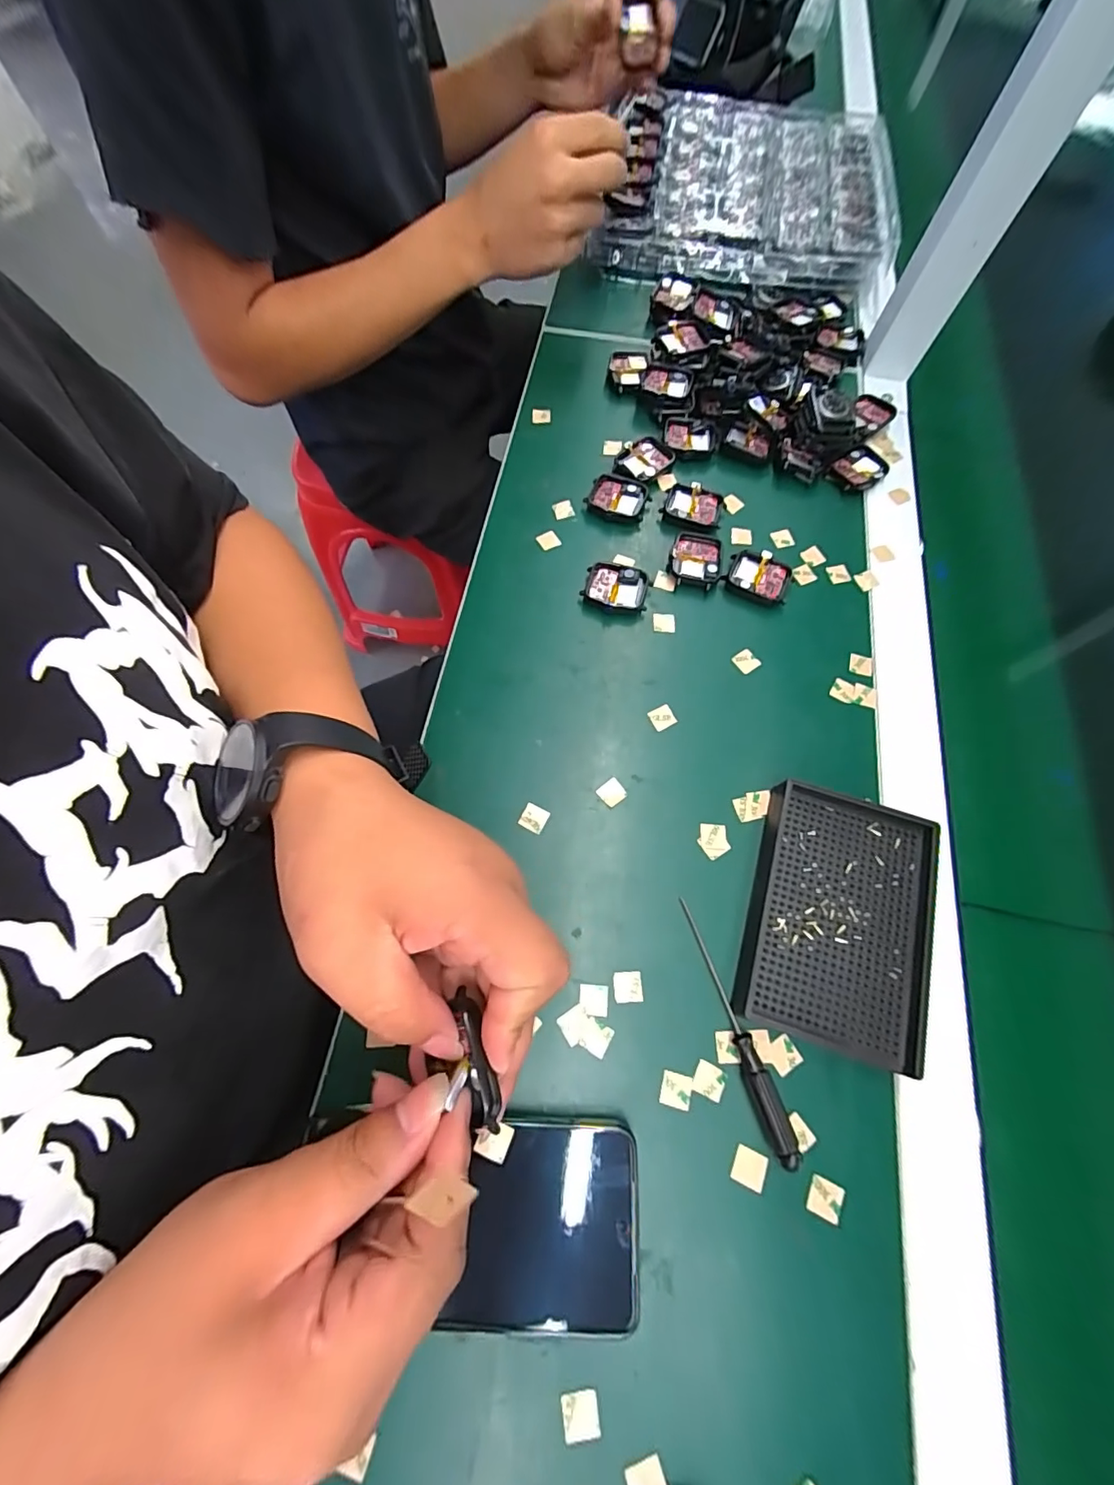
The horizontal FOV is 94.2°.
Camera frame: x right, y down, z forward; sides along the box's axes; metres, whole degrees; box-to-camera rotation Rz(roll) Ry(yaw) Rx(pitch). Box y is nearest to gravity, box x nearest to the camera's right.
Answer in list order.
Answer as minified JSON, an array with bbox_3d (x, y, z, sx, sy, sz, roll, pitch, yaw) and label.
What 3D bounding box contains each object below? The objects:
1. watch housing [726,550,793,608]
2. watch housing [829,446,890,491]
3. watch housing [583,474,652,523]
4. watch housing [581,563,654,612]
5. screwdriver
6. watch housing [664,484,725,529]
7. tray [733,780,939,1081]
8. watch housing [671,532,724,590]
[{"bbox_3d":[0.152,-0.124,0.388,0.044,0.010,0.038,20,69,6],"label":"watch housing"},{"bbox_3d":[0.254,-0.228,0.430,0.048,0.007,0.034,-29,72,-12],"label":"watch housing"},{"bbox_3d":[0.049,-0.198,0.418,0.047,0.008,0.040,20,69,6],"label":"watch housing"},{"bbox_3d":[0.044,-0.112,0.384,0.047,0.013,0.038,13,69,3],"label":"watch housing"},{"bbox_3d":[0.093,0.152,0.278,0.015,0.011,0.129,-20,71,-9],"label":"screwdriver"},{"bbox_3d":[0.109,-0.189,0.414,0.044,0.009,0.037,18,69,5],"label":"watch housing"},{"bbox_3d":[0.161,0.099,0.293,0.096,0.017,0.134,18,69,5],"label":"tray"},{"bbox_3d":[0.106,-0.138,0.391,0.038,0.012,0.044,12,69,3],"label":"watch housing"}]

